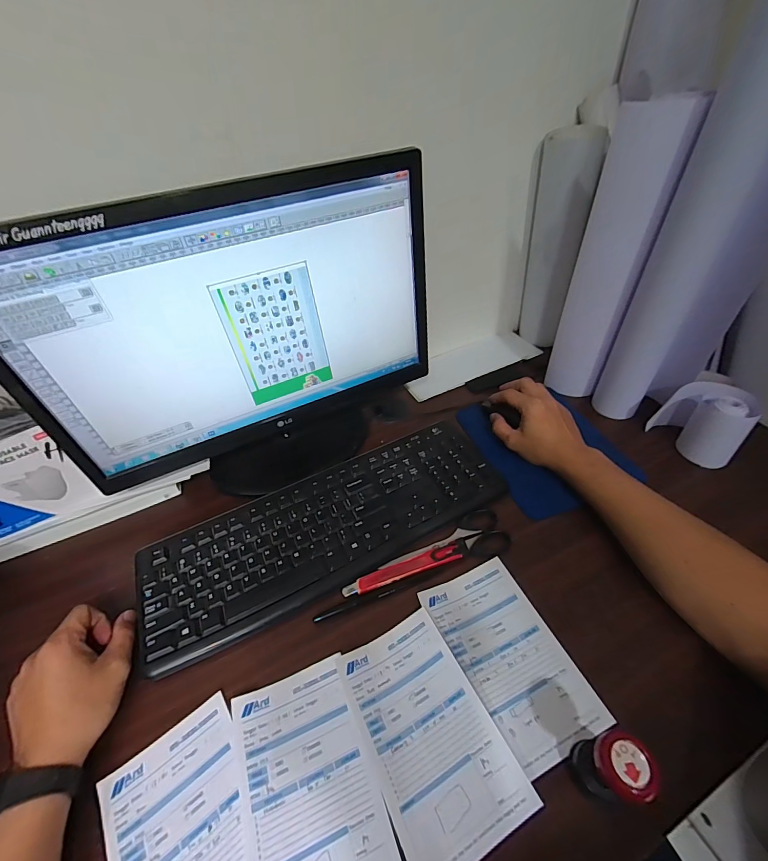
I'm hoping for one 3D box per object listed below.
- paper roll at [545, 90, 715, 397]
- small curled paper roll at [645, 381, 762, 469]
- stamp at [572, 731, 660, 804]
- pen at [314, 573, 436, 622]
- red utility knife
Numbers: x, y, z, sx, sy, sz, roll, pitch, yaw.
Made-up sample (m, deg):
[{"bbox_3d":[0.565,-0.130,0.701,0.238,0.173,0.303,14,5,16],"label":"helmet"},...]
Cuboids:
[{"bbox_3d":[0.287,-0.202,0.491,0.077,0.348,0.073,-2,45,2],"label":"paper roll"},{"bbox_3d":[0.418,-0.013,0.492,0.049,0.093,0.100,-32,54,-23],"label":"small curled paper roll"},{"bbox_3d":[0.159,0.239,0.268,0.034,0.068,0.034,-1,50,1],"label":"stamp"},{"bbox_3d":[-0.009,0.176,0.399,0.131,0.010,0.008,-15,46,-10],"label":"pen"},{"bbox_3d":[0.026,0.151,0.414,0.143,0.009,0.019,-16,46,-11],"label":"red utility knife"}]

